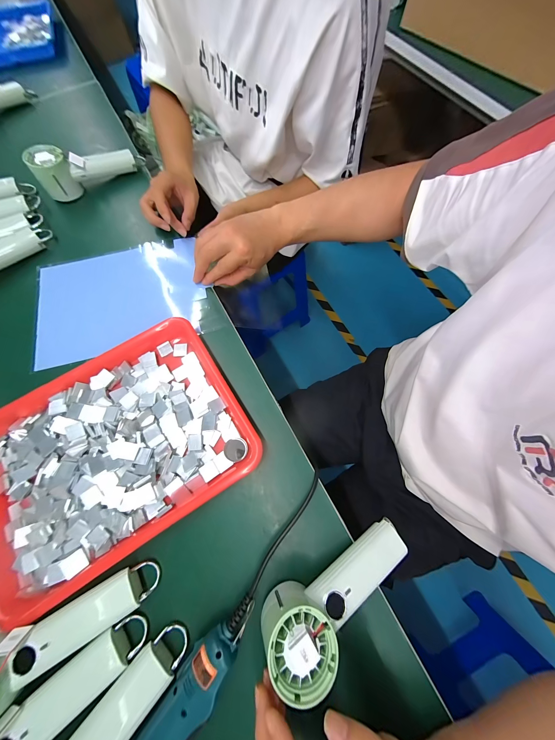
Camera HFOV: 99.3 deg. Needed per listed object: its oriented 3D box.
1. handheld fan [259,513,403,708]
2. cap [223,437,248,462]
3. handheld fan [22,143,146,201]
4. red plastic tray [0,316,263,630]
[{"bbox_3d":[0.065,0.234,0.251,0.173,0.052,0.062,-24,74,-25],"label":"handheld fan"},{"bbox_3d":[-0.054,0.104,0.310,0.030,0.009,0.029,0,73,1],"label":"cap"},{"bbox_3d":[-0.364,-0.400,0.454,0.188,0.063,0.055,-30,75,-8],"label":"handheld fan"},{"bbox_3d":[-0.220,0.101,0.311,0.341,0.027,0.244,-31,75,-8],"label":"red plastic tray"}]

